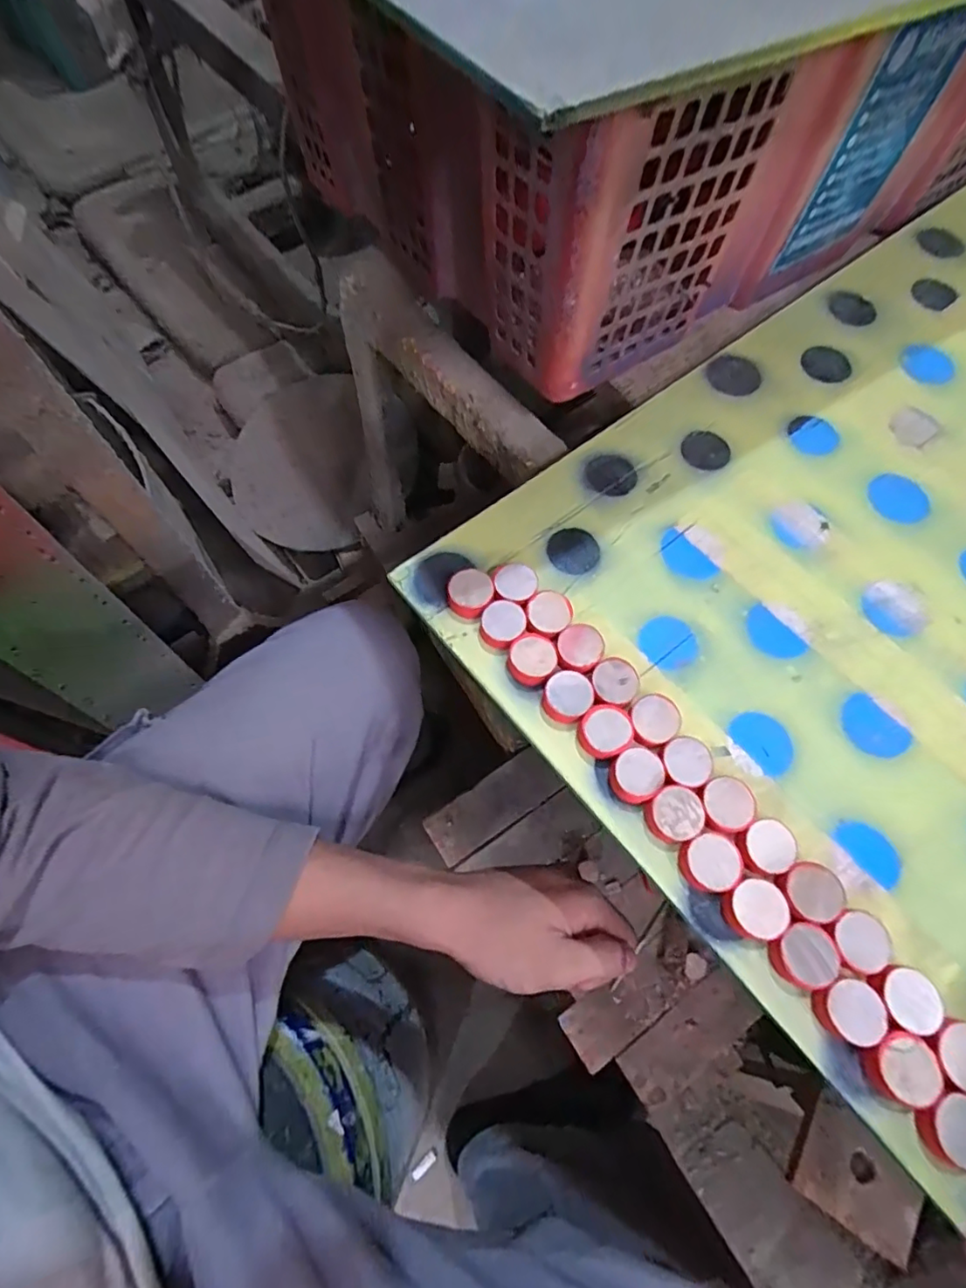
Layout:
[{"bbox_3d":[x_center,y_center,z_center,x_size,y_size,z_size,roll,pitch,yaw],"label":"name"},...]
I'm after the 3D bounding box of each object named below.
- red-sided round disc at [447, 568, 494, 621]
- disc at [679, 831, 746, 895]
[{"bbox_3d":[-0.006,-0.024,0.284,0.022,0.011,0.024,1,68,-3],"label":"red-sided round disc"},{"bbox_3d":[0.092,0.090,0.236,0.023,0.011,0.022,1,68,-3],"label":"disc"}]

